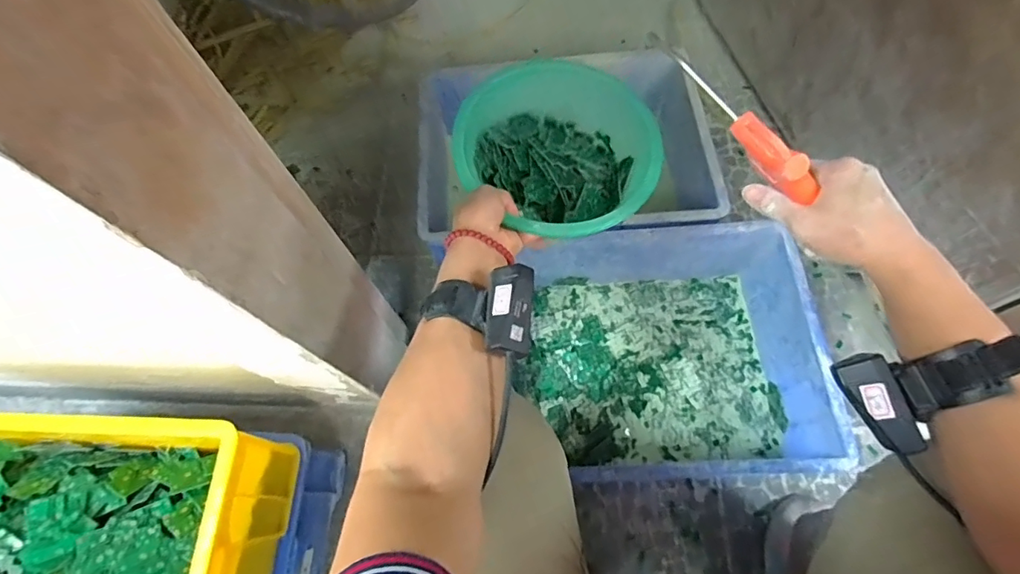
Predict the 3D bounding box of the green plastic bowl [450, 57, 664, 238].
[{"bbox_3d":[0.055,-0.146,0.573,0.206,0.080,0.212,-1,66,2],"label":"green plastic bowl"}]

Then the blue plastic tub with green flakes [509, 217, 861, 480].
[{"bbox_3d":[0.220,0.100,0.757,0.404,0.170,0.329,-2,66,2],"label":"blue plastic tub with green flakes"}]

